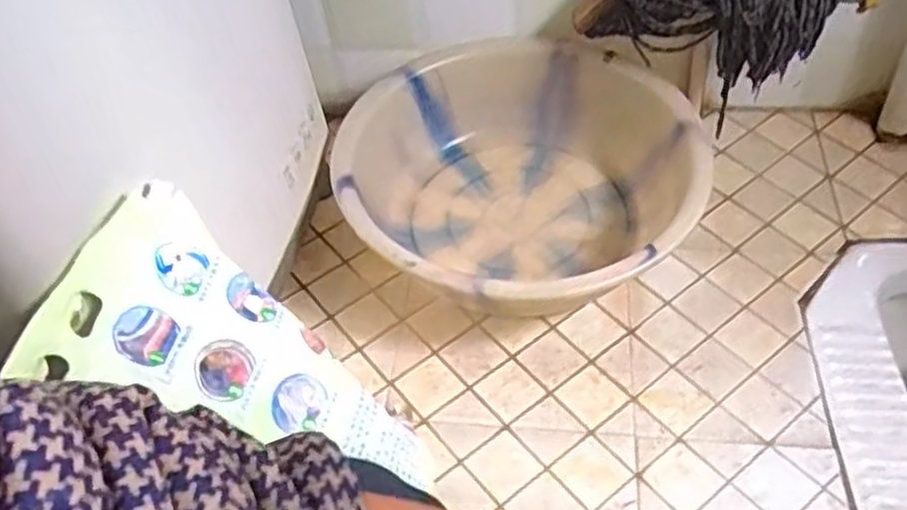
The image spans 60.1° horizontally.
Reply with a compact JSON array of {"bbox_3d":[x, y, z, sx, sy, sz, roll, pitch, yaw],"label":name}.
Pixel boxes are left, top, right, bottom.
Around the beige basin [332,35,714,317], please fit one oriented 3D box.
[{"bbox_3d":[0.107,-0.101,1.082,0.466,0.163,0.457,-2,46,2],"label":"beige basin"}]

